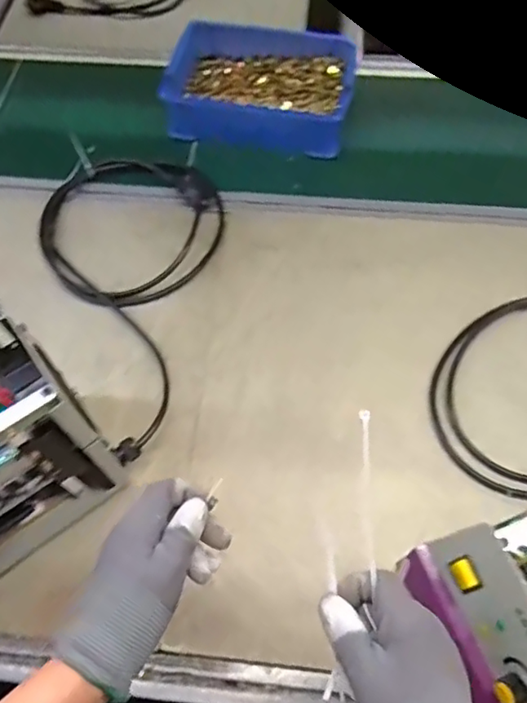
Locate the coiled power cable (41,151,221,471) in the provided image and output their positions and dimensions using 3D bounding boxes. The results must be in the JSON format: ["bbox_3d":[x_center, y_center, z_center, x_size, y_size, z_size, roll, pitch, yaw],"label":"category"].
[{"bbox_3d":[-0.217,-0.102,0.780,0.264,0.028,0.488,10,64,6],"label":"coiled power cable"}]

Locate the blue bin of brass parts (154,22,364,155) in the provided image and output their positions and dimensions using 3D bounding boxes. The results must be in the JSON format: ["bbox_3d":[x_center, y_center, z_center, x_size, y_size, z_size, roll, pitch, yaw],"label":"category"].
[{"bbox_3d":[-0.002,-0.442,0.940,0.300,0.080,0.230,12,64,7],"label":"blue bin of brass parts"}]

